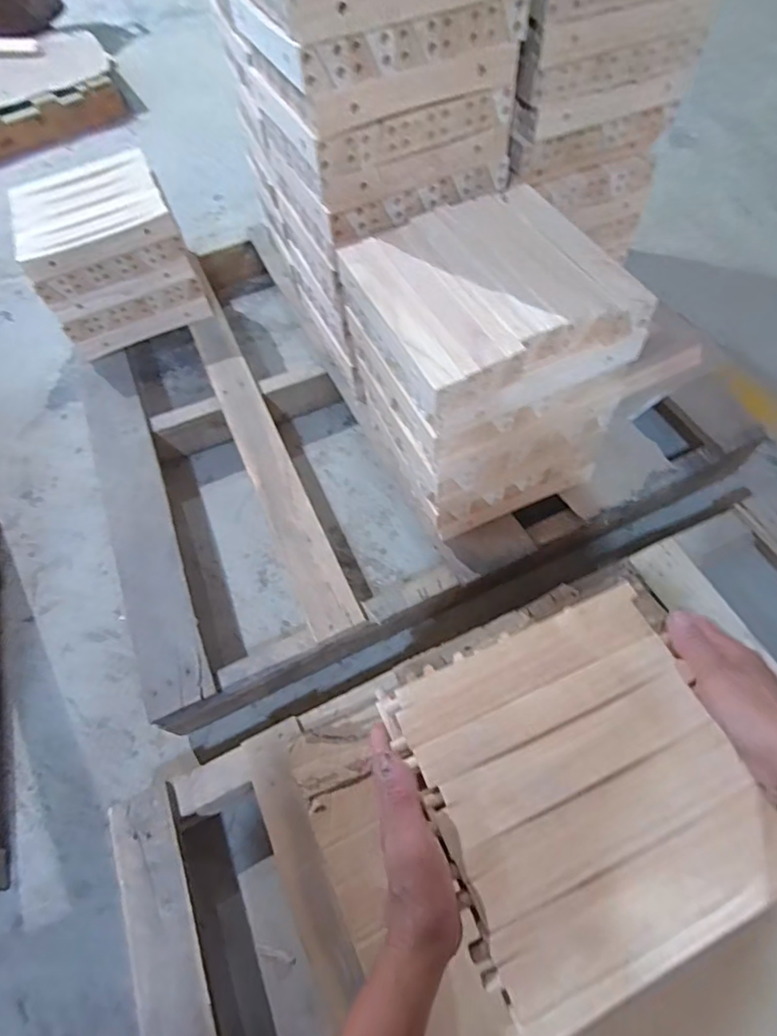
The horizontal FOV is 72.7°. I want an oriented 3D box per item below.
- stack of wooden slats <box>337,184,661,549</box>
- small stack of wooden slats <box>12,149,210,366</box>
[{"bbox_3d":[0.119,-0.199,0.700,0.271,0.308,0.280,-23,61,-9],"label":"stack of wooden slats"},{"bbox_3d":[-0.527,-0.508,1.005,0.269,0.207,0.291,-24,61,-10],"label":"small stack of wooden slats"}]

